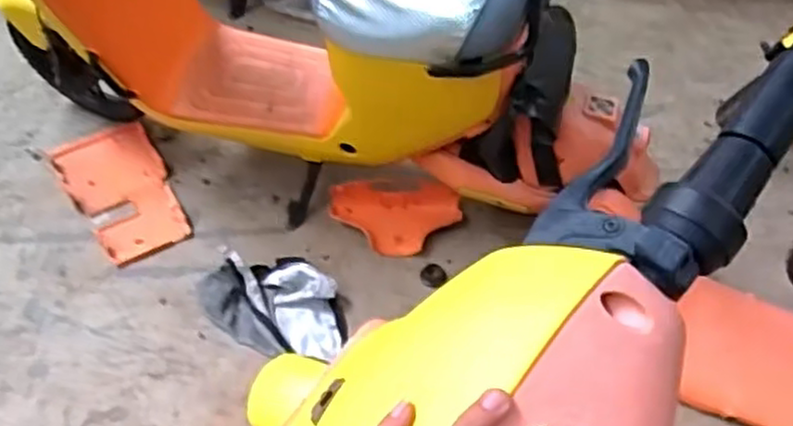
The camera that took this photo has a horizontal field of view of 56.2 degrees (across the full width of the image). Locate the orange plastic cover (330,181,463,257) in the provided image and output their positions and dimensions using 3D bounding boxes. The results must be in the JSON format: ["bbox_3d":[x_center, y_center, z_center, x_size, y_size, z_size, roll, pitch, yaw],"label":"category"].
[{"bbox_3d":[-0.002,0.016,1.712,0.289,0.168,0.035,0,11,2],"label":"orange plastic cover"}]

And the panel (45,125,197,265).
[{"bbox_3d":[-0.649,-0.065,1.762,0.219,0.041,0.411,-30,58,-23],"label":"panel"}]

